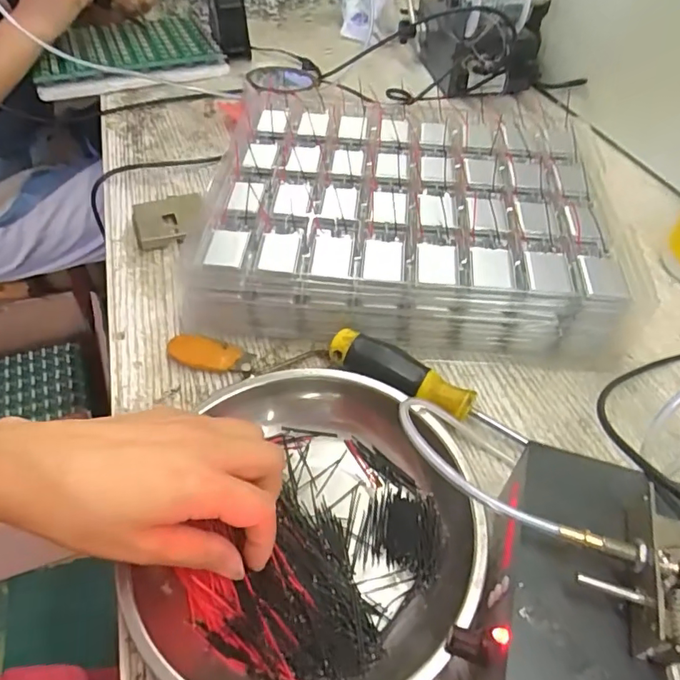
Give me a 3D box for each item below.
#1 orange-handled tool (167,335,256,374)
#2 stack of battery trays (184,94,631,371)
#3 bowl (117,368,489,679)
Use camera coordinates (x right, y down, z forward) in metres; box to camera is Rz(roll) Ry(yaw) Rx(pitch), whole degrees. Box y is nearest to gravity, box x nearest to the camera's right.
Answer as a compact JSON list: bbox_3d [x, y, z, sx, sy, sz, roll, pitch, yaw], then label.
[{"bbox_3d":[-0.095,0.012,0.379,0.061,0.011,0.024,8,48,5],"label":"orange-handled tool"},{"bbox_3d":[0.053,-0.108,0.445,0.316,0.072,0.251,5,48,2],"label":"stack of battery trays"},{"bbox_3d":[-0.009,0.104,0.281,0.166,0.033,0.187,16,49,12],"label":"bowl"}]

